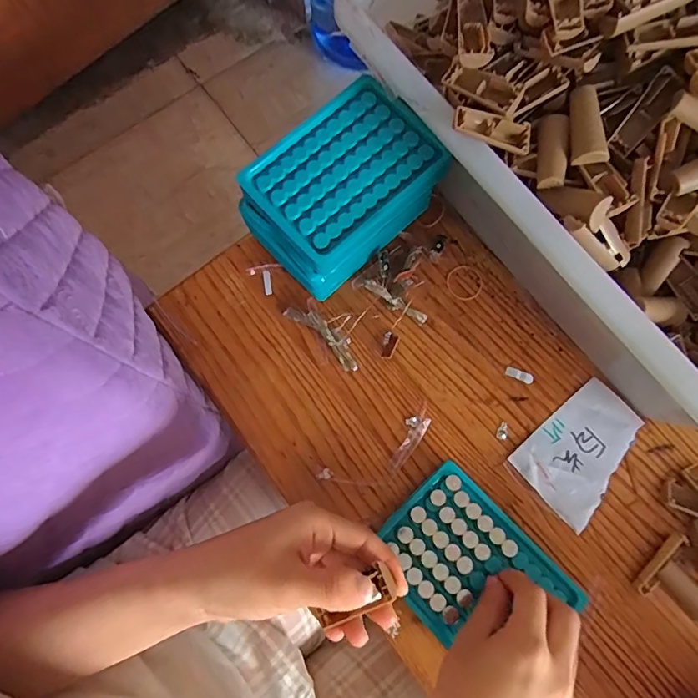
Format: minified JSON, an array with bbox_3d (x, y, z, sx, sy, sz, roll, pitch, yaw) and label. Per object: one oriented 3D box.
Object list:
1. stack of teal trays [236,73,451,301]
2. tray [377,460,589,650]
[{"bbox_3d":[-0.006,-0.121,0.375,0.134,0.068,0.091,-41,79,-9],"label":"stack of teal trays"},{"bbox_3d":[0.086,0.159,0.344,0.094,0.018,0.125,-43,79,-9],"label":"tray"}]

